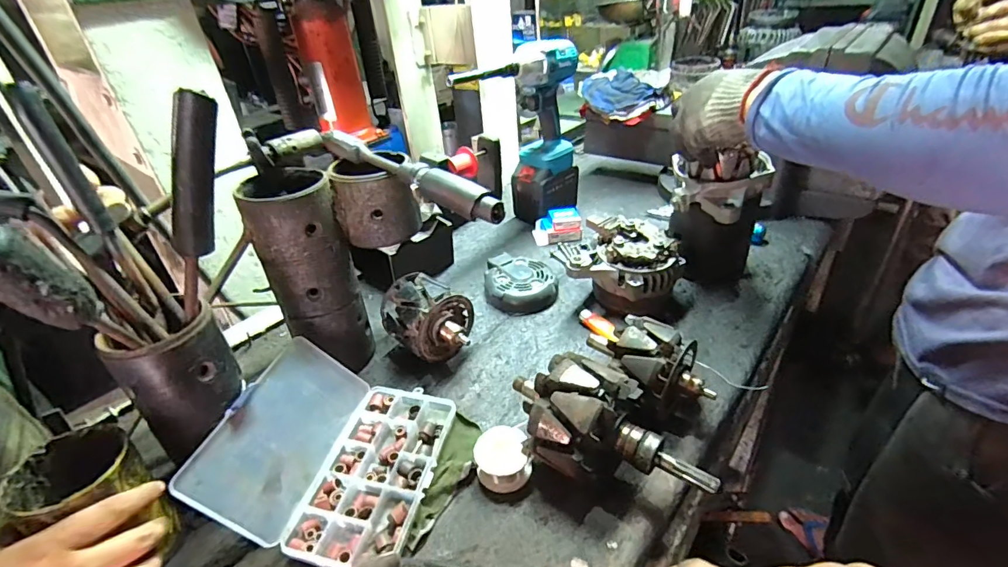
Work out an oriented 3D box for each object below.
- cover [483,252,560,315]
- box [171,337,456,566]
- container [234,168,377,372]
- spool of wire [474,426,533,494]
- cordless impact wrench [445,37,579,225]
[{"bbox_3d":[0.025,-0.001,0.673,0.104,0.034,0.101,-2,35,4],"label":"cover"},{"bbox_3d":[-0.154,0.151,0.432,0.173,0.088,0.177,5,36,13],"label":"box"},{"bbox_3d":[-0.216,-0.009,0.524,0.088,0.217,0.099,-23,39,-24],"label":"container"},{"bbox_3d":[-0.002,0.167,0.446,0.050,0.035,0.048,-3,35,2],"label":"spool of wire"},{"bbox_3d":[0.035,-0.229,0.763,0.077,0.278,0.233,23,44,34],"label":"cordless impact wrench"}]

